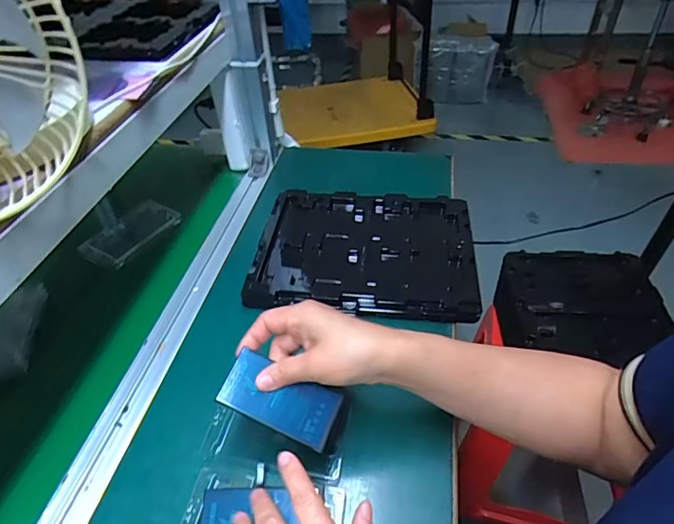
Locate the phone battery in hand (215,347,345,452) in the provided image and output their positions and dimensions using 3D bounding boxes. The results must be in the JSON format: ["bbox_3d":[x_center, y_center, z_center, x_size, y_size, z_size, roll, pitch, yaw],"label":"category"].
[{"bbox_3d":[-0.047,0.116,0.391,0.097,0.004,0.049,25,74,3],"label":"phone battery in hand"}]

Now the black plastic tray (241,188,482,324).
[{"bbox_3d":[0.036,-0.020,0.602,0.272,0.024,0.214,4,44,5],"label":"black plastic tray"}]

